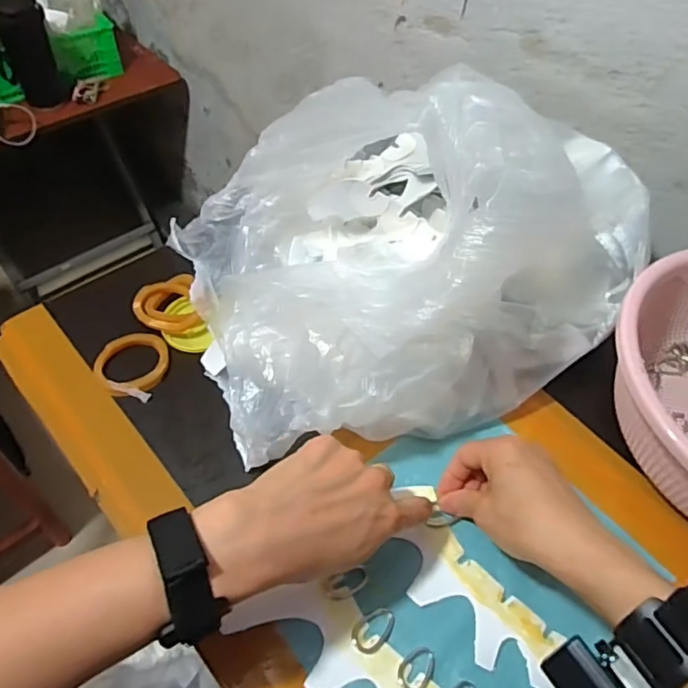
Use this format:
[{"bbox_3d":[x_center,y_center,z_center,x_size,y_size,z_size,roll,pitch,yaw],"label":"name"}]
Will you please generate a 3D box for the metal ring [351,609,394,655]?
[{"bbox_3d":[0.020,0.192,0.380,0.023,0.004,0.033,37,58,21],"label":"metal ring"}]

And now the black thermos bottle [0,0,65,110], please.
[{"bbox_3d":[-0.577,-0.535,1.029,0.066,0.178,0.079,19,53,9],"label":"black thermos bottle"}]

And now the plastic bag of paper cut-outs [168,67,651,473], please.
[{"bbox_3d":[0.068,-0.103,0.483,0.389,0.212,0.297,-15,55,-16],"label":"plastic bag of paper cut-outs"}]

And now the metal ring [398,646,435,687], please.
[{"bbox_3d":[0.048,0.212,0.367,0.020,0.004,0.028,37,57,21],"label":"metal ring"}]

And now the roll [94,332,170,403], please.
[{"bbox_3d":[-0.186,0.017,0.494,0.059,0.009,0.064,3,52,-4],"label":"roll"}]

